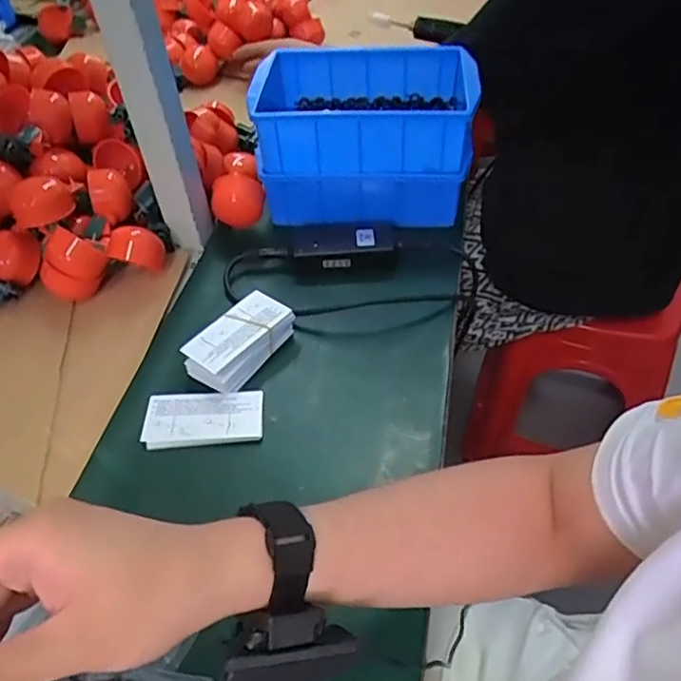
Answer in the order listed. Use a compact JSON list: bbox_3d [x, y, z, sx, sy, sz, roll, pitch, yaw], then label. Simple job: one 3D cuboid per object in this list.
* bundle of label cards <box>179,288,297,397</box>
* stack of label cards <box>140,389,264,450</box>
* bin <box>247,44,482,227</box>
[{"bbox_3d":[-0.099,0.000,0.596,0.057,0.031,0.107,27,55,26],"label":"bundle of label cards"},{"bbox_3d":[-0.125,0.069,0.552,0.107,0.004,0.060,-3,47,2],"label":"stack of label cards"},{"bbox_3d":[0.030,-0.254,0.749,0.248,0.147,0.179,1,47,5],"label":"bin"}]

